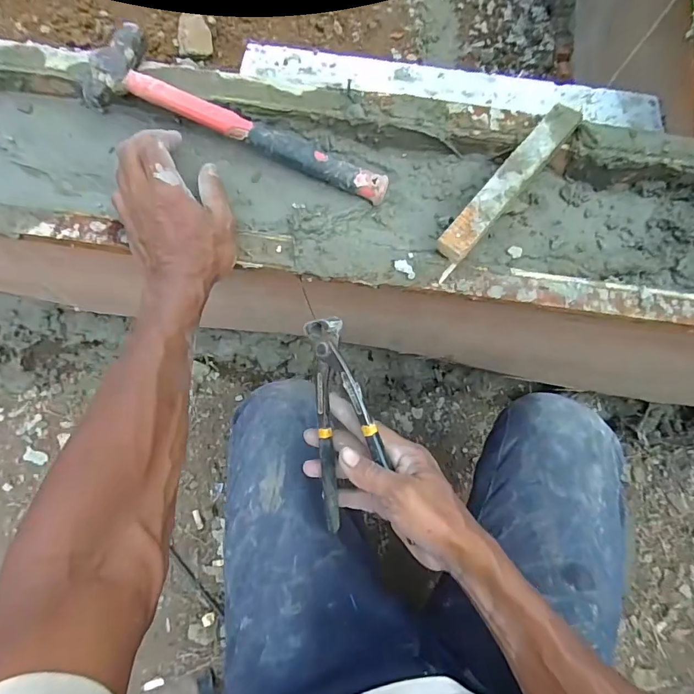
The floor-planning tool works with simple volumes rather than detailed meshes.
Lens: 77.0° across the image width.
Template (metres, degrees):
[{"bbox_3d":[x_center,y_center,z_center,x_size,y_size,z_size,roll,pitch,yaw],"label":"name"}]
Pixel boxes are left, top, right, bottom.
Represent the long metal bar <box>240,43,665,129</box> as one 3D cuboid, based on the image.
[{"bbox_3d":[0.152,-0.371,0.625,0.591,0.020,0.065,7,74,-1],"label":"long metal bar"}]

